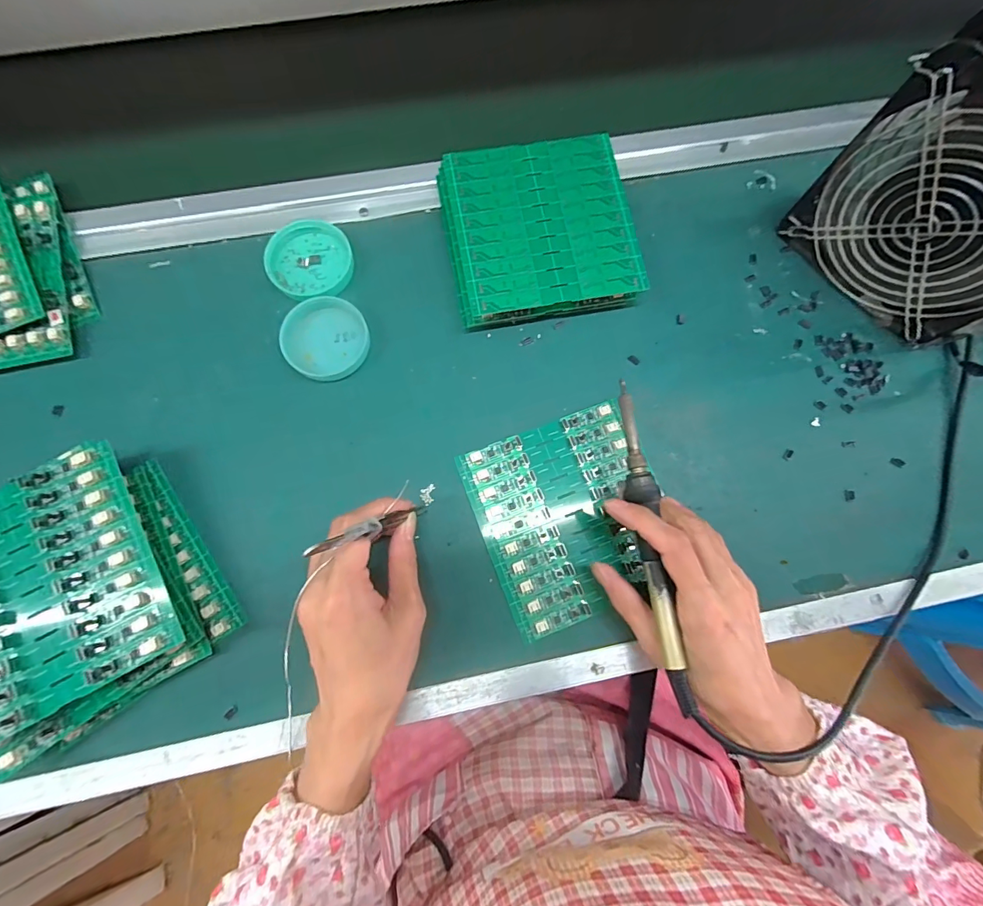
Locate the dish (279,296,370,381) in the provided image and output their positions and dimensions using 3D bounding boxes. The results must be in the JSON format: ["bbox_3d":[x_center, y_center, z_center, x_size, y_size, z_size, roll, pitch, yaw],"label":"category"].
[{"bbox_3d":[-0.127,-0.089,0.338,0.058,0.018,0.062,0,78,-2],"label":"dish"}]

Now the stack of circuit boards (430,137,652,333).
[{"bbox_3d":[0.037,-0.176,0.356,0.141,0.031,0.139,-10,79,-3],"label":"stack of circuit boards"}]

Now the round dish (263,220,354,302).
[{"bbox_3d":[-0.147,-0.157,0.357,0.065,0.012,0.066,0,78,-2],"label":"round dish"}]

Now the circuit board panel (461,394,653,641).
[{"bbox_3d":[0.057,0.045,0.321,0.125,0.009,0.138,-21,80,-5],"label":"circuit board panel"}]

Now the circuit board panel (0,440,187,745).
[{"bbox_3d":[-0.273,0.081,0.265,0.129,0.011,0.141,-29,80,-8],"label":"circuit board panel"}]

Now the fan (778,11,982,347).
[{"bbox_3d":[0.312,-0.168,0.295,0.055,0.157,0.149,-40,82,-10],"label":"fan"}]

